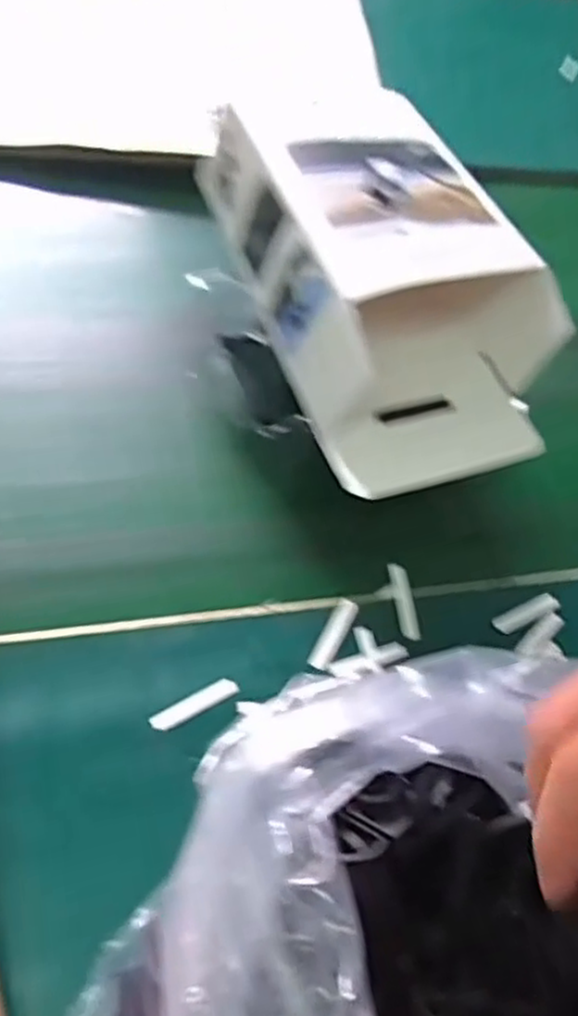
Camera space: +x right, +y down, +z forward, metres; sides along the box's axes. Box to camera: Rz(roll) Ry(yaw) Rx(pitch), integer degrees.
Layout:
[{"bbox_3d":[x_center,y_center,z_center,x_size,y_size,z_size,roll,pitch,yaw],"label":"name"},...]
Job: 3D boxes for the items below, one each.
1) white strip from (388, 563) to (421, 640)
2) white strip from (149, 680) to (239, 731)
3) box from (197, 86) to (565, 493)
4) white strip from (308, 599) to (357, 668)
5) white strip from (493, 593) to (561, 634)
[{"bbox_3d":[0.069,0.056,0.443,0.012,0.004,0.048,-8,65,-4],"label":"white strip"},{"bbox_3d":[-0.050,0.103,0.388,0.048,0.004,0.010,-22,66,-26],"label":"white strip"},{"bbox_3d":[0.059,-0.138,0.441,0.154,0.084,0.240,-20,67,-9],"label":"box"},{"bbox_3d":[0.026,0.071,0.422,0.013,0.004,0.045,26,68,11],"label":"white strip"},{"bbox_3d":[0.147,0.065,0.454,0.042,0.004,0.013,-25,68,-11],"label":"white strip"}]

